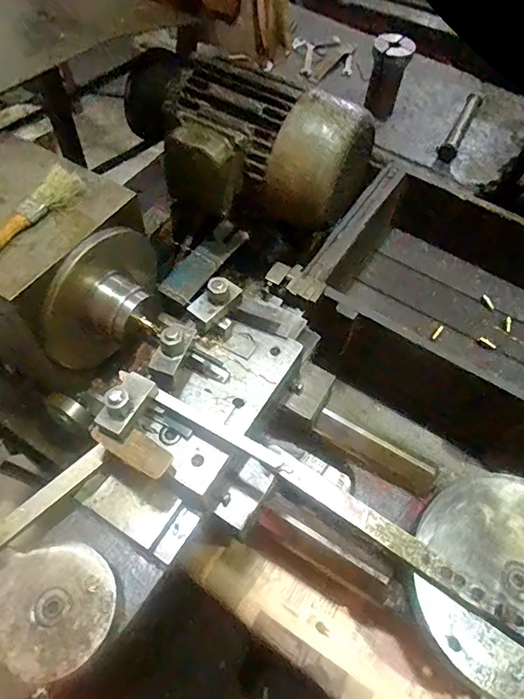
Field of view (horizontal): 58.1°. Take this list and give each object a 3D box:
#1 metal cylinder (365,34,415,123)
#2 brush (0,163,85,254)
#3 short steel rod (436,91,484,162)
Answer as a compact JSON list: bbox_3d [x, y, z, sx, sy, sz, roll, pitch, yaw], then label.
[{"bbox_3d":[0.209,-0.459,0.791,0.064,0.097,0.068,16,58,7],"label":"metal cylinder"},{"bbox_3d":[-0.209,-0.103,0.398,0.030,0.015,0.154,26,60,13],"label":"brush"},{"bbox_3d":[0.336,-0.375,0.794,0.029,0.027,0.203,26,60,13],"label":"short steel rod"}]

